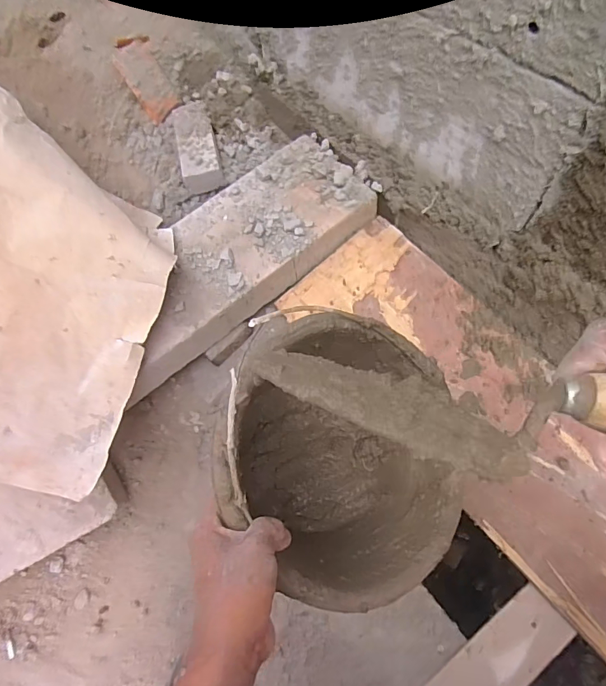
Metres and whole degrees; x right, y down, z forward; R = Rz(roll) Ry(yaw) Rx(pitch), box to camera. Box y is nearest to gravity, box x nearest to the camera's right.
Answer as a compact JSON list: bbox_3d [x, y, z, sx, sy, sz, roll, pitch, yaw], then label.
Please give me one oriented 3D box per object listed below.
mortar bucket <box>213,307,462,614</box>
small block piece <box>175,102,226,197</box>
[{"bbox_3d":[0.024,0.115,0.473,0.245,0.220,0.245,6,76,-25],"label":"mortar bucket"},{"bbox_3d":[-0.217,-0.406,0.870,0.079,0.042,0.197,-12,81,-4],"label":"small block piece"}]

